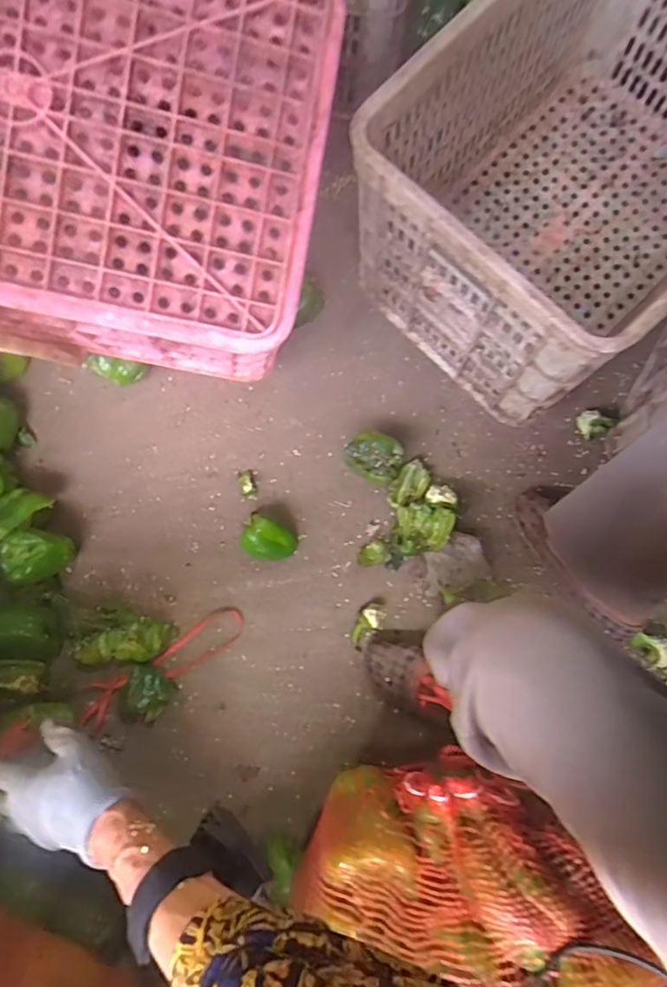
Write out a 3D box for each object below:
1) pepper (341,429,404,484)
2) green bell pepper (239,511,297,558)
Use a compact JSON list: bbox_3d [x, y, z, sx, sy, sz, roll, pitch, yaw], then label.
[{"bbox_3d":[0.058,-0.051,0.803,0.083,0.061,0.067,26,75,2],"label":"pepper"},{"bbox_3d":[-0.088,0.060,0.768,0.075,0.061,0.064,14,74,3],"label":"green bell pepper"}]

